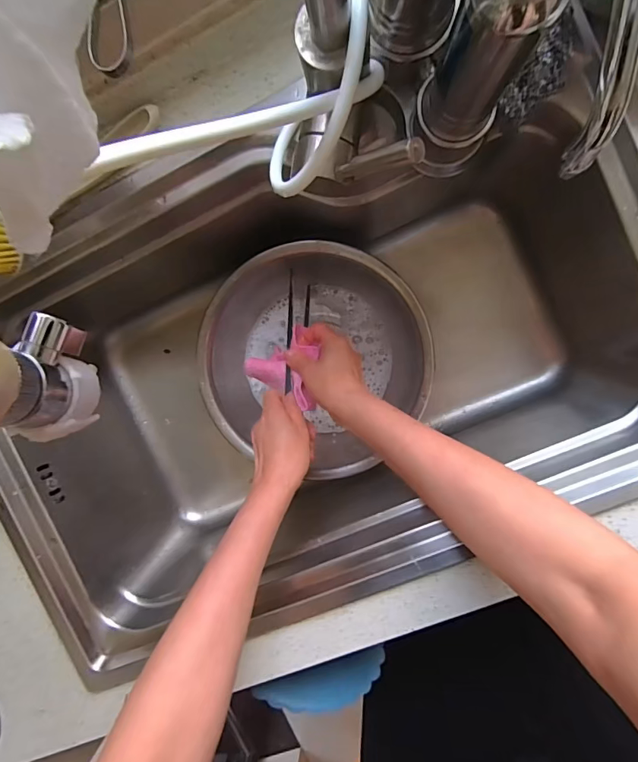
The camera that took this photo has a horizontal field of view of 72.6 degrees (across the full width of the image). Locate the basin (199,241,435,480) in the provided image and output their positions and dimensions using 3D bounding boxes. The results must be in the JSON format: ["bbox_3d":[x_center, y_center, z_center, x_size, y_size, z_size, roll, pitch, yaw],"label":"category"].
[{"bbox_3d":[-0.002,-0.031,0.558,0.270,0.109,0.259,1,96,6],"label":"basin"}]

